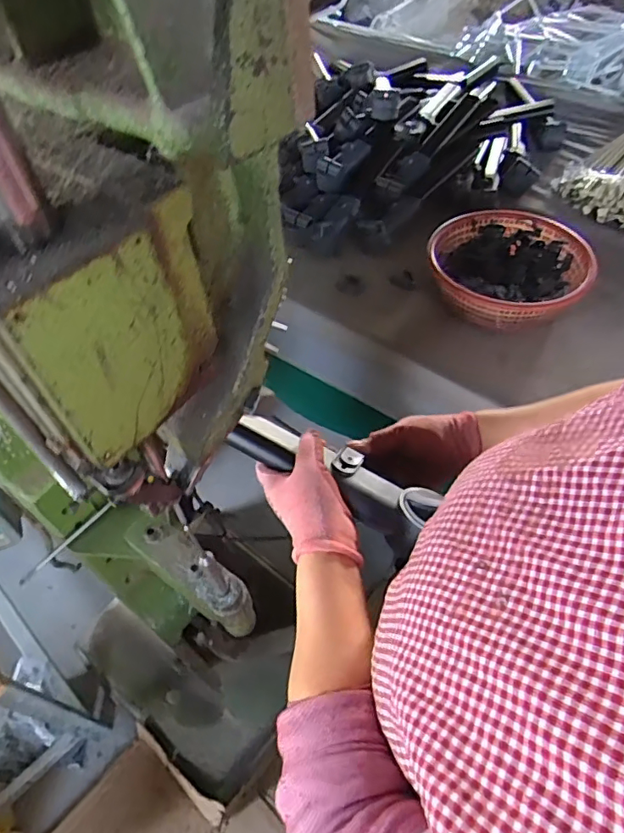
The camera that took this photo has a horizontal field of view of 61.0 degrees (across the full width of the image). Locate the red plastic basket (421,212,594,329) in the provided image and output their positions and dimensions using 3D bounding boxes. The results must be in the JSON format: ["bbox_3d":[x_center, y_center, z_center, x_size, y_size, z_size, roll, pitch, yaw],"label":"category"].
[{"bbox_3d":[0.385,-0.283,1.056,0.300,0.099,0.283,14,54,15],"label":"red plastic basket"}]

